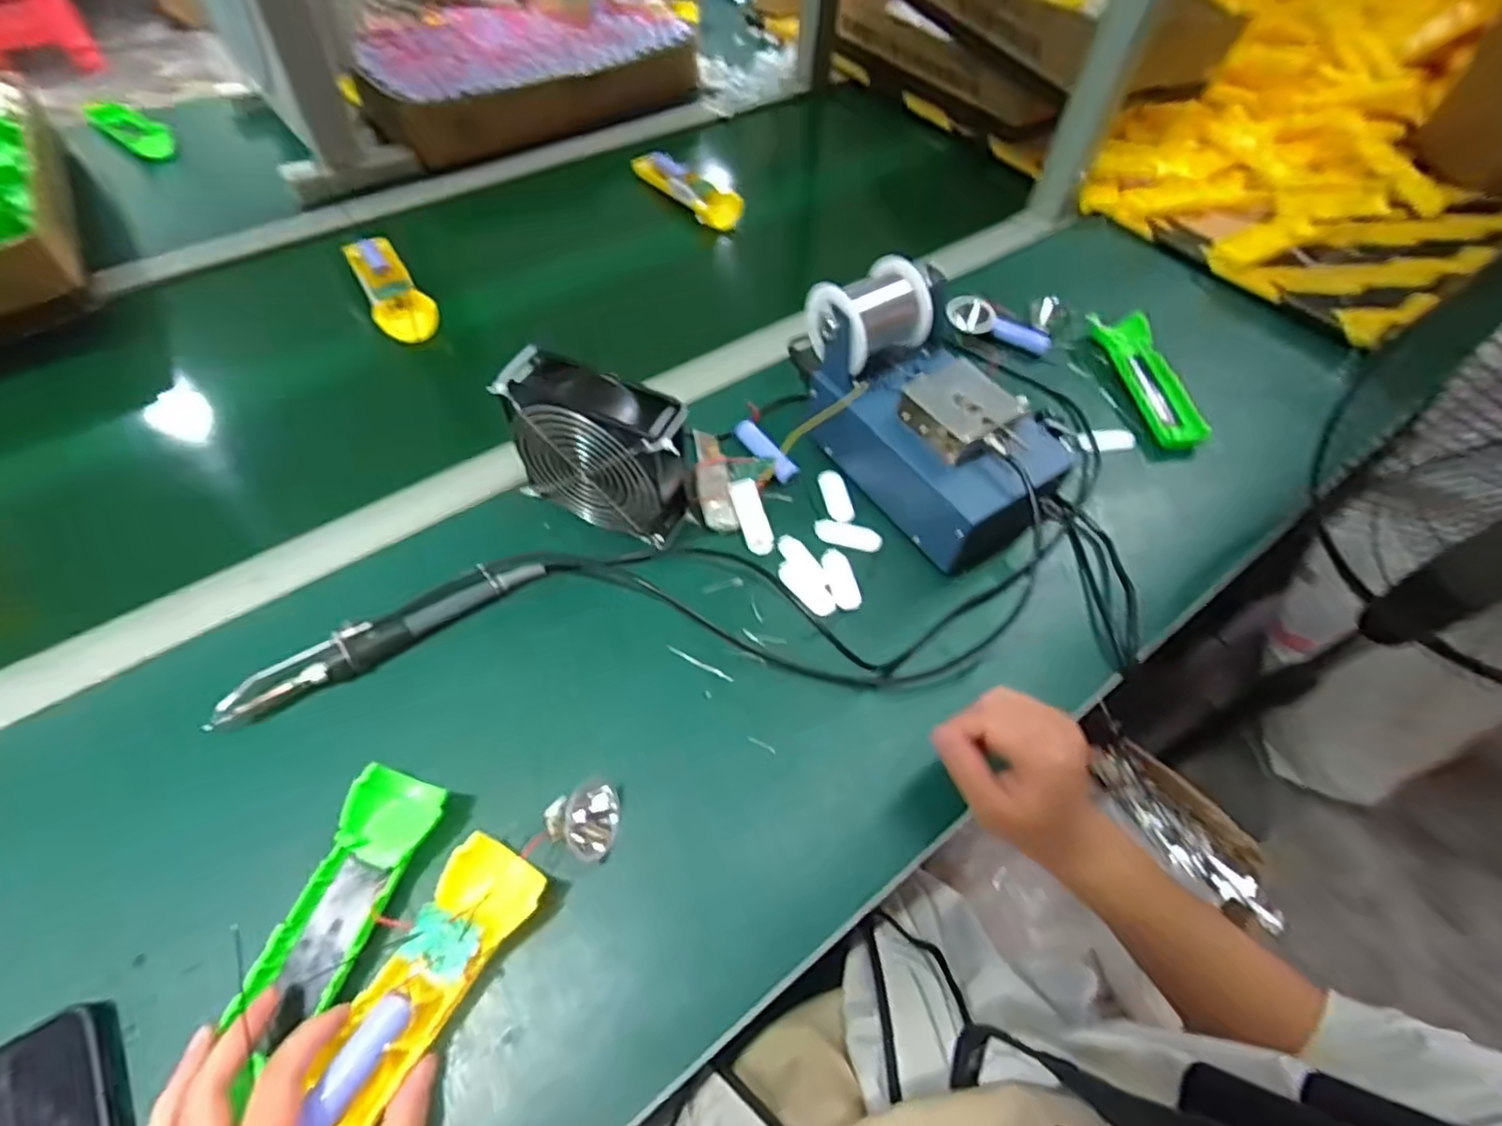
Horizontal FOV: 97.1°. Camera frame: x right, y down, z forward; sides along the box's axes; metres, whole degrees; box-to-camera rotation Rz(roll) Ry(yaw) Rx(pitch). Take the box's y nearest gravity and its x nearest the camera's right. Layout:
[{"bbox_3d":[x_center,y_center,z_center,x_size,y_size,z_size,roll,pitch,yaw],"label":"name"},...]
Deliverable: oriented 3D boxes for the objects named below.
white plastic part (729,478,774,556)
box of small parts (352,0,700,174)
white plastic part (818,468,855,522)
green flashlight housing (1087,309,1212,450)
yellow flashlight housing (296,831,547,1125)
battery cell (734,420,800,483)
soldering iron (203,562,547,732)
[{"bbox_3d":[0.001,-0.037,0.524,0.021,0.011,0.064,-15,78,-13],"label":"white plastic part"},{"bbox_3d":[-0.303,-0.664,0.885,0.419,0.079,0.260,-34,64,-23],"label":"box of small parts"},{"bbox_3d":[0.071,-0.058,0.548,0.021,0.007,0.051,-8,56,-9],"label":"white plastic part"},{"bbox_3d":[0.381,-0.181,0.641,0.052,0.022,0.172,-2,56,-5],"label":"green flashlight housing"},{"bbox_3d":[-0.164,0.212,0.330,0.048,0.026,0.141,23,56,12],"label":"yellow flashlight housing"},{"bbox_3d":[0.012,-0.094,0.558,0.018,0.018,0.071,-30,62,-22],"label":"battery cell"},{"bbox_3d":[-0.246,0.048,0.449,0.211,0.019,0.030,-33,63,-23],"label":"soldering iron"}]

